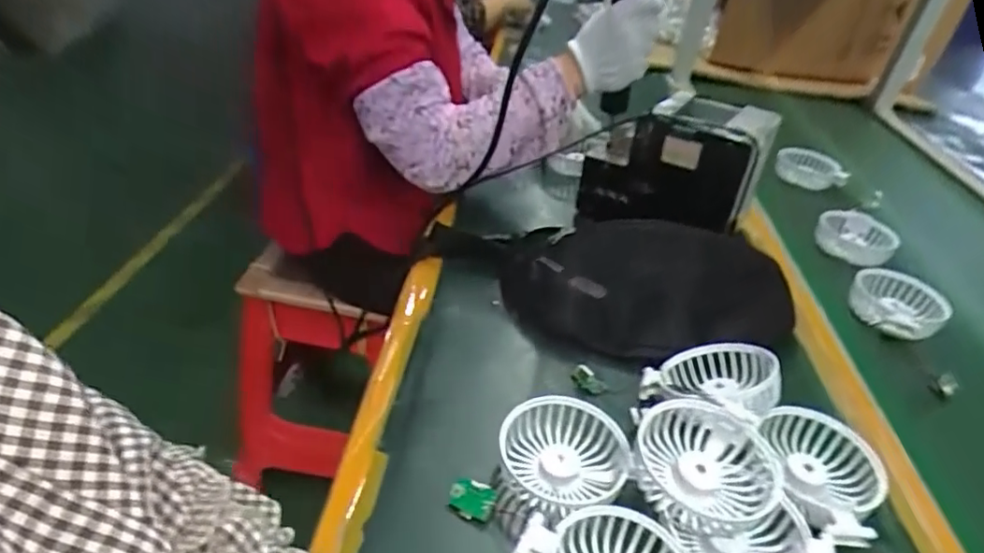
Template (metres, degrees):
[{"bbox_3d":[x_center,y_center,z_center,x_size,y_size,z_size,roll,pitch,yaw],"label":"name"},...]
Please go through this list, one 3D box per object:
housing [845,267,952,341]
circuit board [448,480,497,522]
[{"bbox_3d":[0.433,0.031,0.626,0.089,0.040,0.090,4,33,-3],"label":"housing"},{"bbox_3d":[-0.014,0.153,0.398,0.032,0.006,0.024,6,75,20],"label":"circuit board"}]

